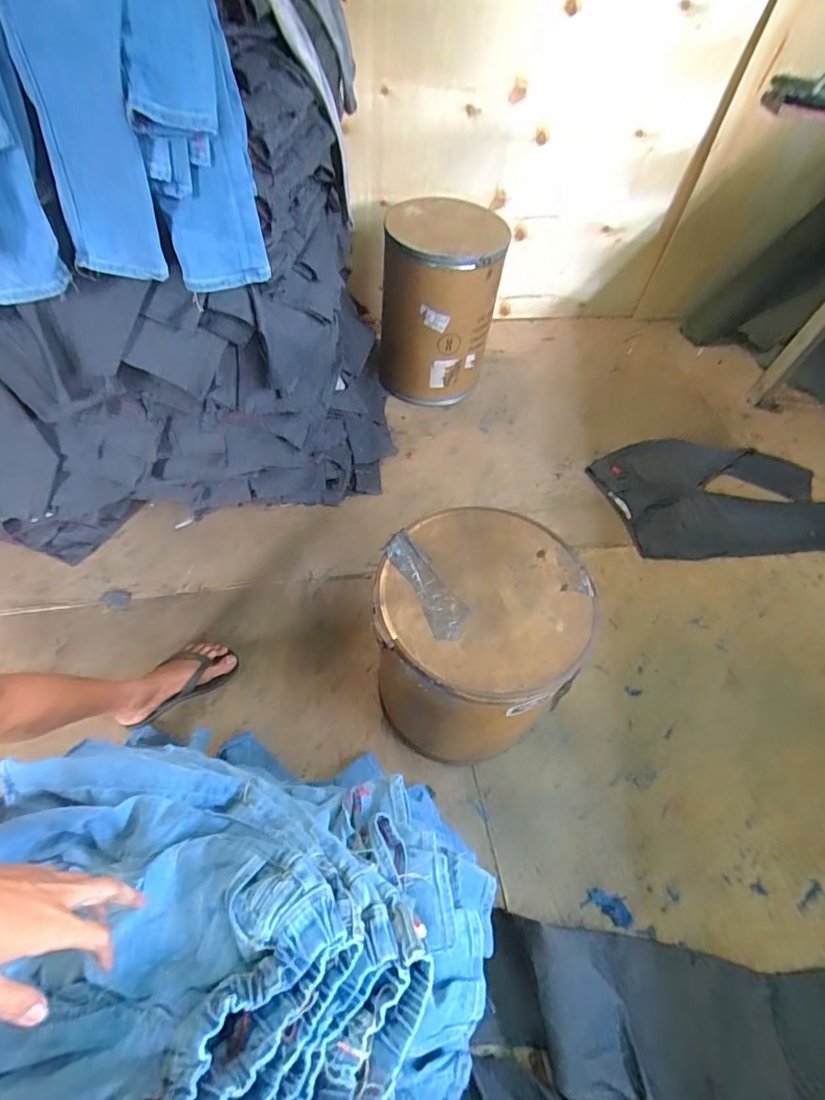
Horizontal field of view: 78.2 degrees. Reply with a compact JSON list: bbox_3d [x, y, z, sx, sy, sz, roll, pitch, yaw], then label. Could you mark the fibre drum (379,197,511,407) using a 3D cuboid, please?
[{"bbox_3d":[0.080,-0.751,1.594,0.337,0.507,0.327,8,54,0],"label":"fibre drum"}]

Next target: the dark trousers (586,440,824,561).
[{"bbox_3d":[0.926,-0.168,1.486,0.739,0.023,0.424,-3,55,-5],"label":"dark trousers"}]

